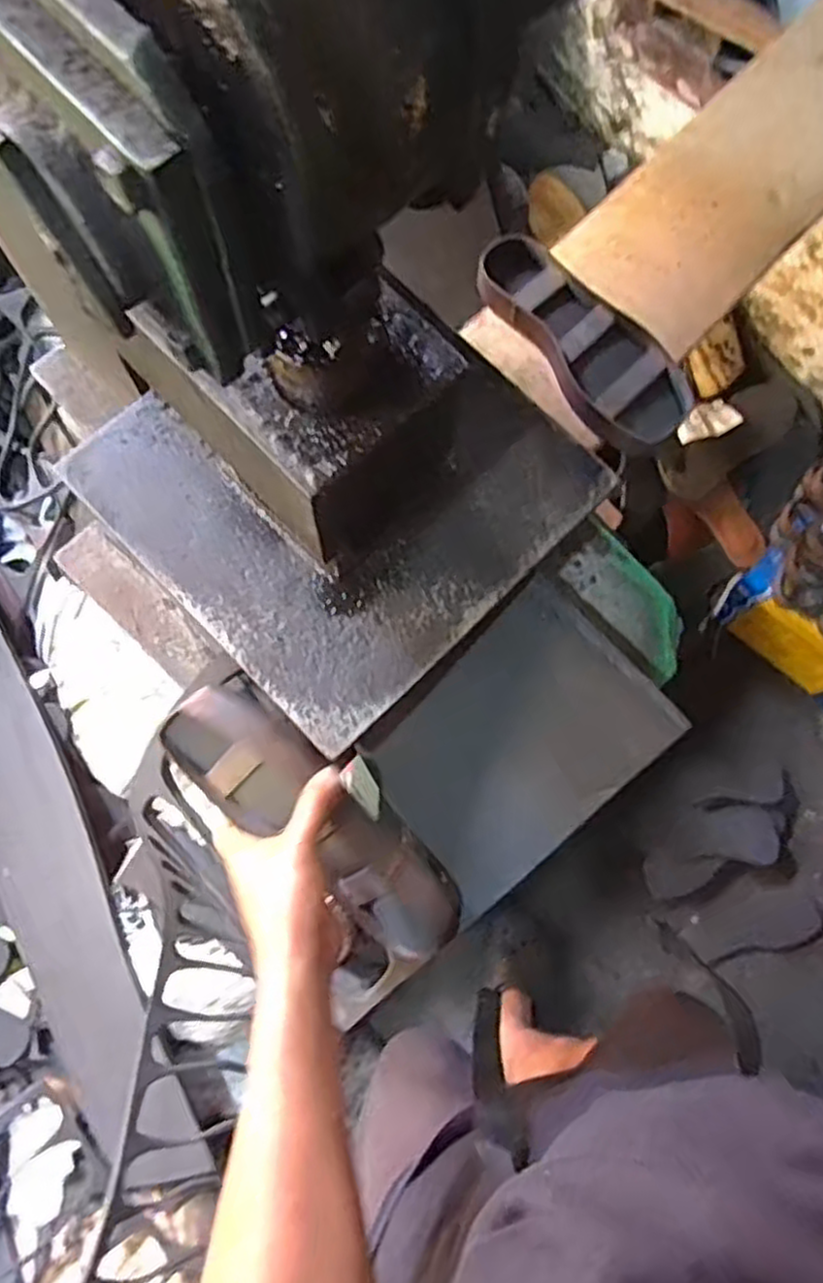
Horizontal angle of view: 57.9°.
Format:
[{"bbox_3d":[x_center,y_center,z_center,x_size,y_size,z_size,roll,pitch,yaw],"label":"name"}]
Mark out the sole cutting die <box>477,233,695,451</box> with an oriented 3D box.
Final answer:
[{"bbox_3d":[0.159,-0.287,0.714,0.096,0.053,0.241,-32,78,-7],"label":"sole cutting die"}]

